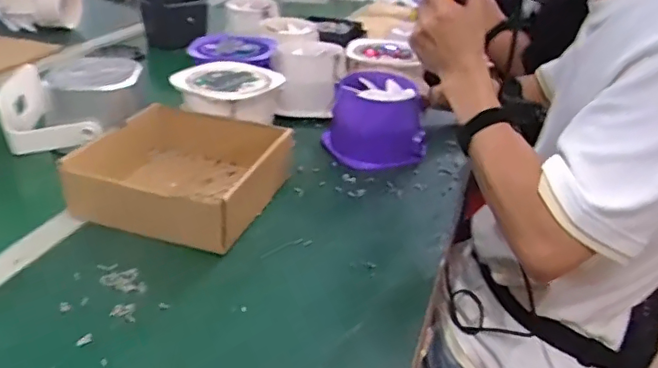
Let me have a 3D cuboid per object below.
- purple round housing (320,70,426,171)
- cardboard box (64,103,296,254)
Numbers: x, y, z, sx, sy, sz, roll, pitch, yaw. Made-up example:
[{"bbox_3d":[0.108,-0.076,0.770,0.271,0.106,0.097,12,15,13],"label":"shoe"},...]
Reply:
[{"bbox_3d":[0.064,-0.095,0.818,0.131,0.098,0.127,4,29,-2],"label":"purple round housing"},{"bbox_3d":[-0.173,-0.015,0.683,0.206,0.067,0.196,13,30,14],"label":"cardboard box"}]

